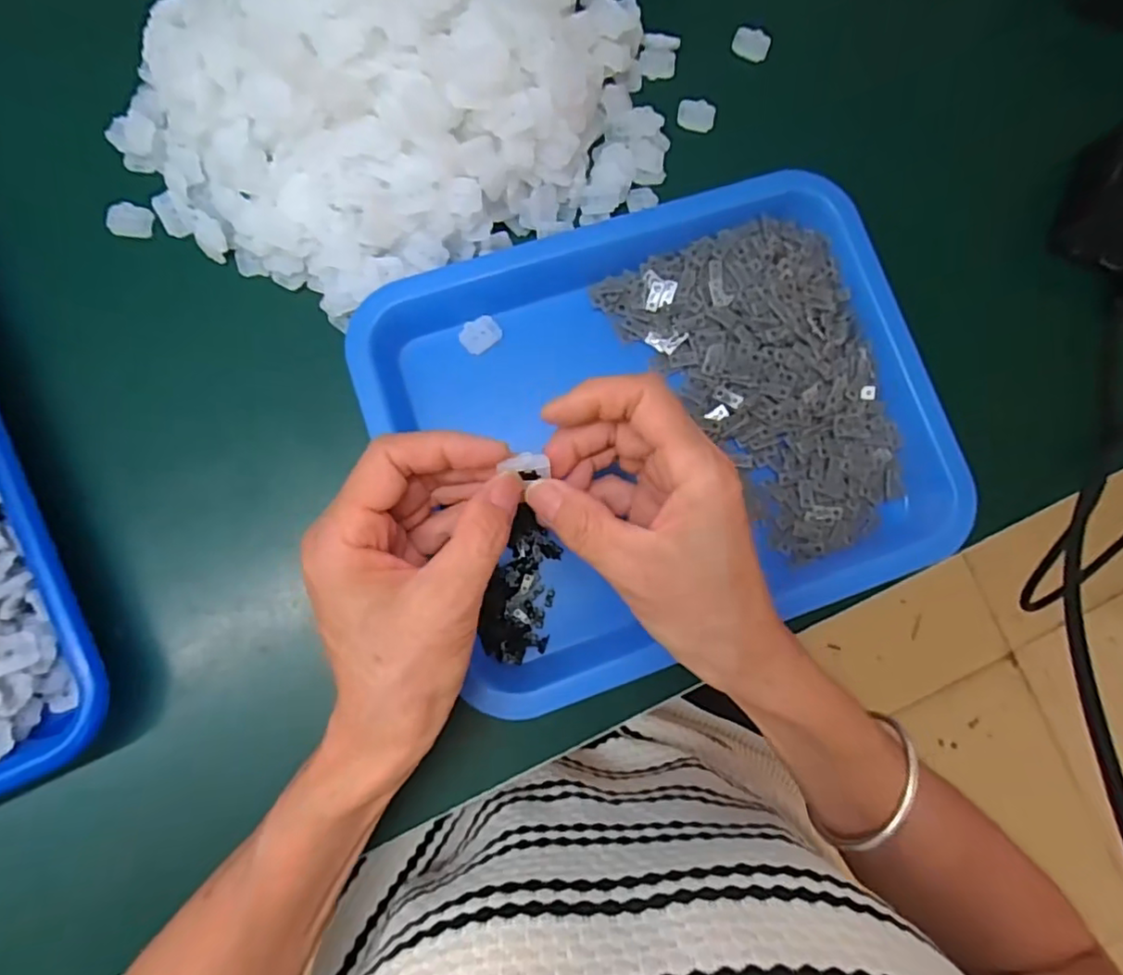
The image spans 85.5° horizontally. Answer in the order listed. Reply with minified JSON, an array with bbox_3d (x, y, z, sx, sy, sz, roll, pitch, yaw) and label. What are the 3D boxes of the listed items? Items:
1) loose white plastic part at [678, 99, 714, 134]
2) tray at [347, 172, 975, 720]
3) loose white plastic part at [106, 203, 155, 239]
[{"bbox_3d":[0.081,-0.224,0.365,0.022,0.005,0.017,16,81,-3],"label":"loose white plastic part"},{"bbox_3d":[0.053,-0.033,0.327,0.275,0.041,0.229,-18,85,-8],"label":"tray"},{"bbox_3d":[-0.231,-0.143,0.326,0.022,0.004,0.018,6,82,-5],"label":"loose white plastic part"}]

